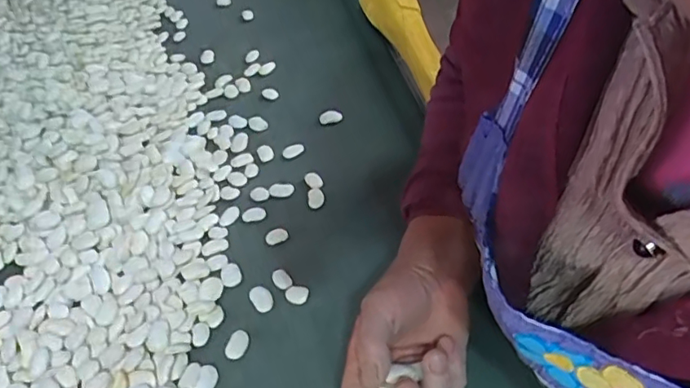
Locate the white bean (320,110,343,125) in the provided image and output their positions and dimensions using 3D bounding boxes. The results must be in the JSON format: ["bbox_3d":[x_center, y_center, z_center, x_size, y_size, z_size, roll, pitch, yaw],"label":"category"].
[{"bbox_3d":[-0.016,-0.086,0.618,0.025,0.008,0.011,-16,48,-8],"label":"white bean"}]

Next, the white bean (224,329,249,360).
[{"bbox_3d":[-0.088,0.123,0.455,0.016,0.004,0.025,7,49,12],"label":"white bean"}]

